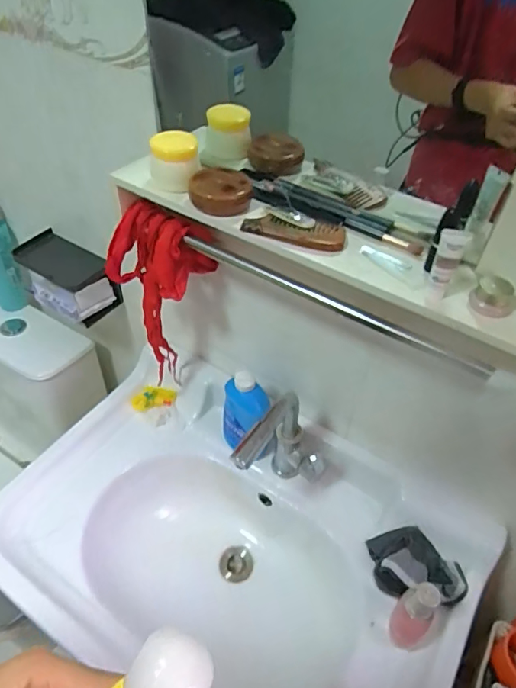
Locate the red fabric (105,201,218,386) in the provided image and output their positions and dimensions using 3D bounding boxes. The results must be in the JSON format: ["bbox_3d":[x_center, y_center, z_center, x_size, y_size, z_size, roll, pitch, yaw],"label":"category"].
[{"bbox_3d":[-0.145,-0.058,0.761,0.160,0.311,0.070,-3,45,-7],"label":"red fabric"}]

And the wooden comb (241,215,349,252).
[{"bbox_3d":[0.043,-0.131,0.554,0.115,0.009,0.057,13,46,9],"label":"wooden comb"}]

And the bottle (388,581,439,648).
[{"bbox_3d":[0.213,0.353,0.639,0.050,0.140,0.049,2,45,-2],"label":"bottle"}]

